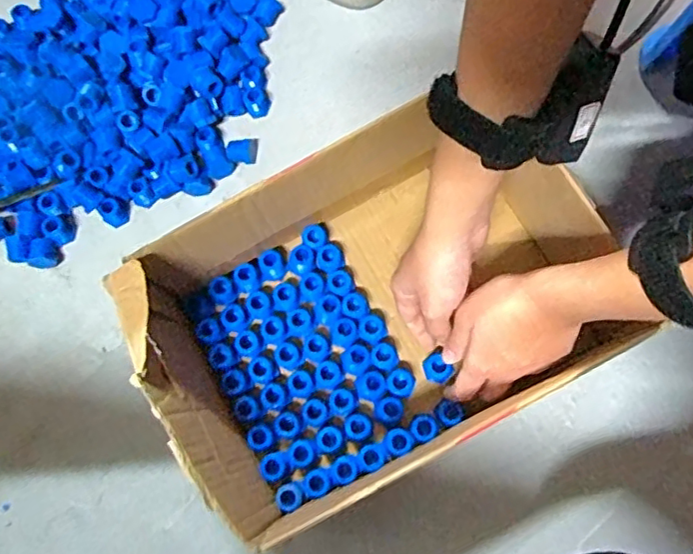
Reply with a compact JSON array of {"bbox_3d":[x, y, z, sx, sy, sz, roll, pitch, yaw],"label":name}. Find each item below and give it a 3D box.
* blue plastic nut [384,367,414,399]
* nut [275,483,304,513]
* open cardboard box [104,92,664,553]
[{"bbox_3d":[0.044,0.087,0.487,0.022,0.017,0.023,0,74,1],"label":"blue plastic nut"},{"bbox_3d":[-0.044,0.171,0.464,0.022,0.007,0.020,0,74,1],"label":"nut"},{"bbox_3d":[0.019,0.026,0.443,0.307,0.128,0.210,-27,76,-6],"label":"open cardboard box"}]

